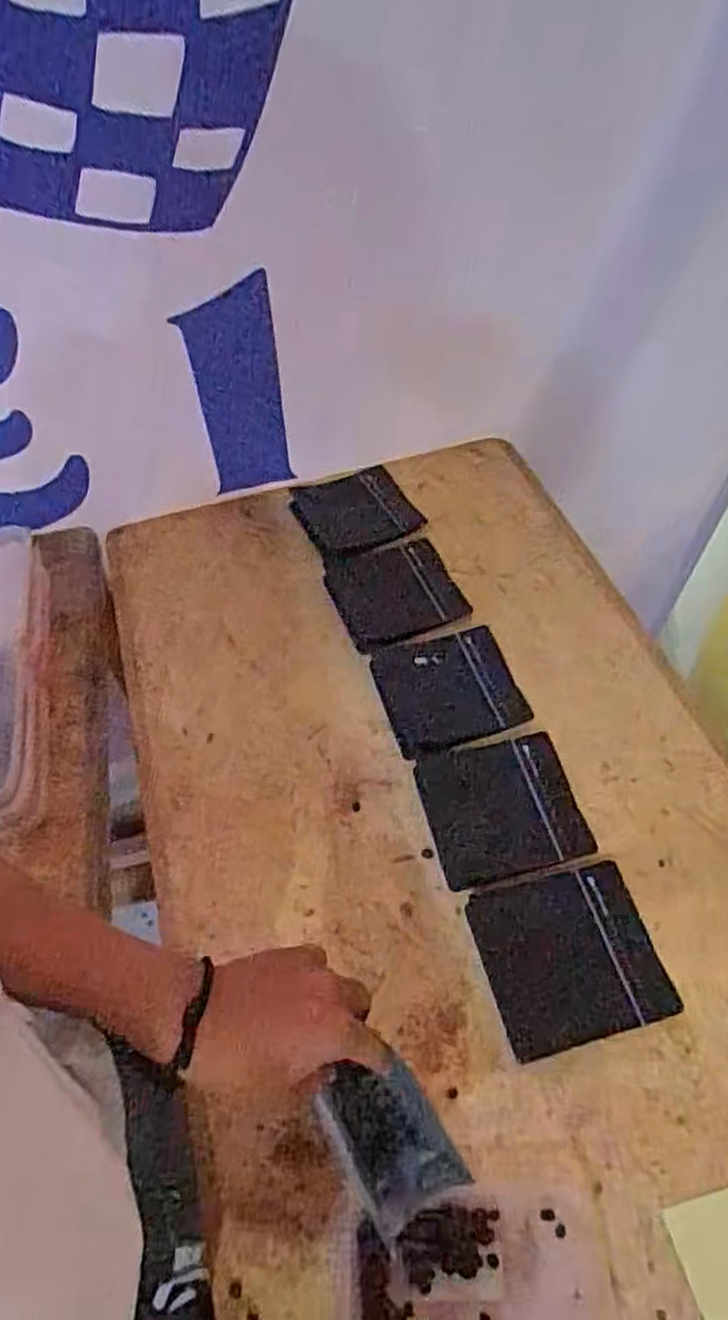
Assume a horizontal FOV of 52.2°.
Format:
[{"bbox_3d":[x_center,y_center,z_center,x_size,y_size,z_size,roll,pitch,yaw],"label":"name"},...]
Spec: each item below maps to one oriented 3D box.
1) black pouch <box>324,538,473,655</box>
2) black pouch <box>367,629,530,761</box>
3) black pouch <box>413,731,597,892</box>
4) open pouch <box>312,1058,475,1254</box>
[{"bbox_3d":[0.035,-0.090,0.904,0.143,0.019,0.151,-19,54,-11],"label":"black pouch"},{"bbox_3d":[0.092,0.029,0.811,0.142,0.011,0.134,-15,54,-8],"label":"black pouch"},{"bbox_3d":[0.134,0.142,0.725,0.144,0.010,0.136,-12,53,-6],"label":"black pouch"},{"bbox_3d":[0.015,0.312,0.502,0.067,0.022,0.092,-26,72,-17],"label":"open pouch"}]

